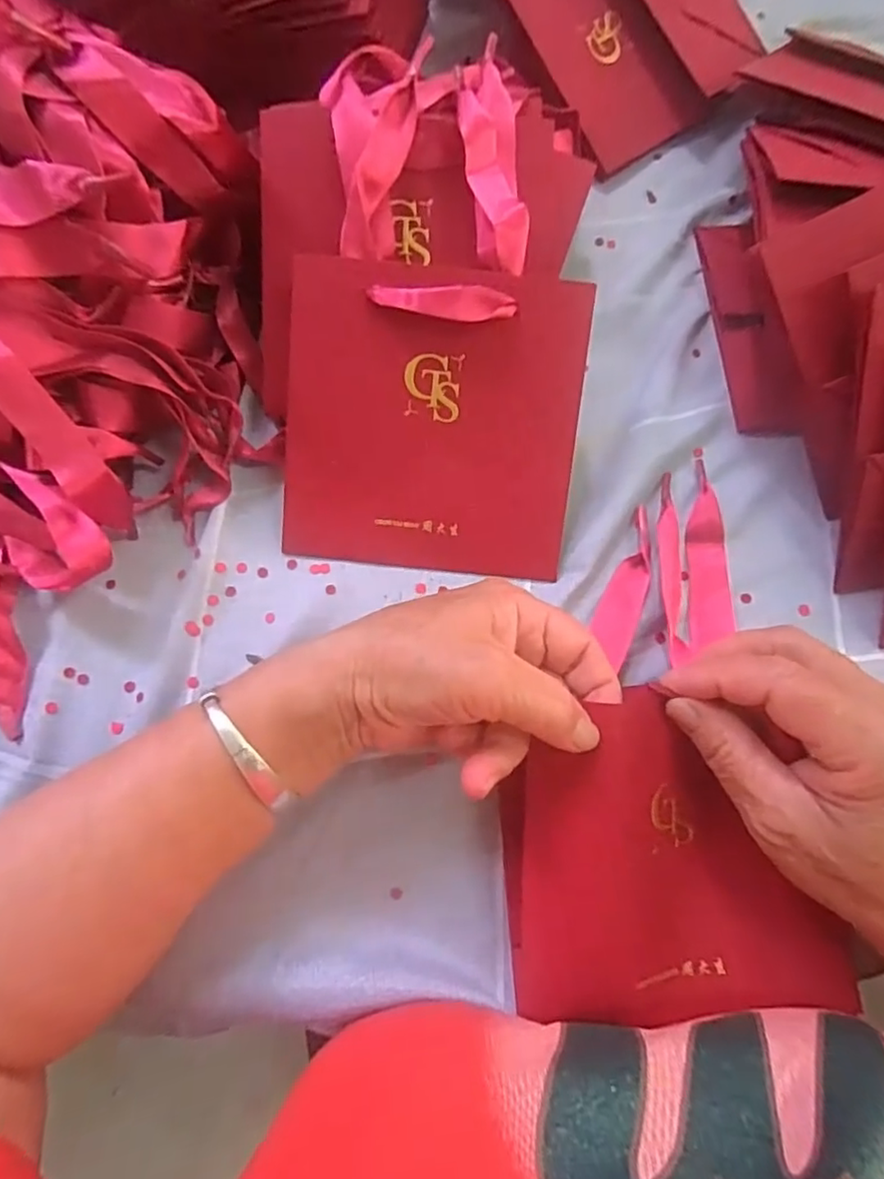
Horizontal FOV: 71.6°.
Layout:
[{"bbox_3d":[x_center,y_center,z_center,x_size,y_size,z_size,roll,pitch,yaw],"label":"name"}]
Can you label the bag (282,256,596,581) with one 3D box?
[{"bbox_3d":[-0.004,-0.079,0.294,0.138,0.005,0.137,5,104,-1],"label":"bag"}]

